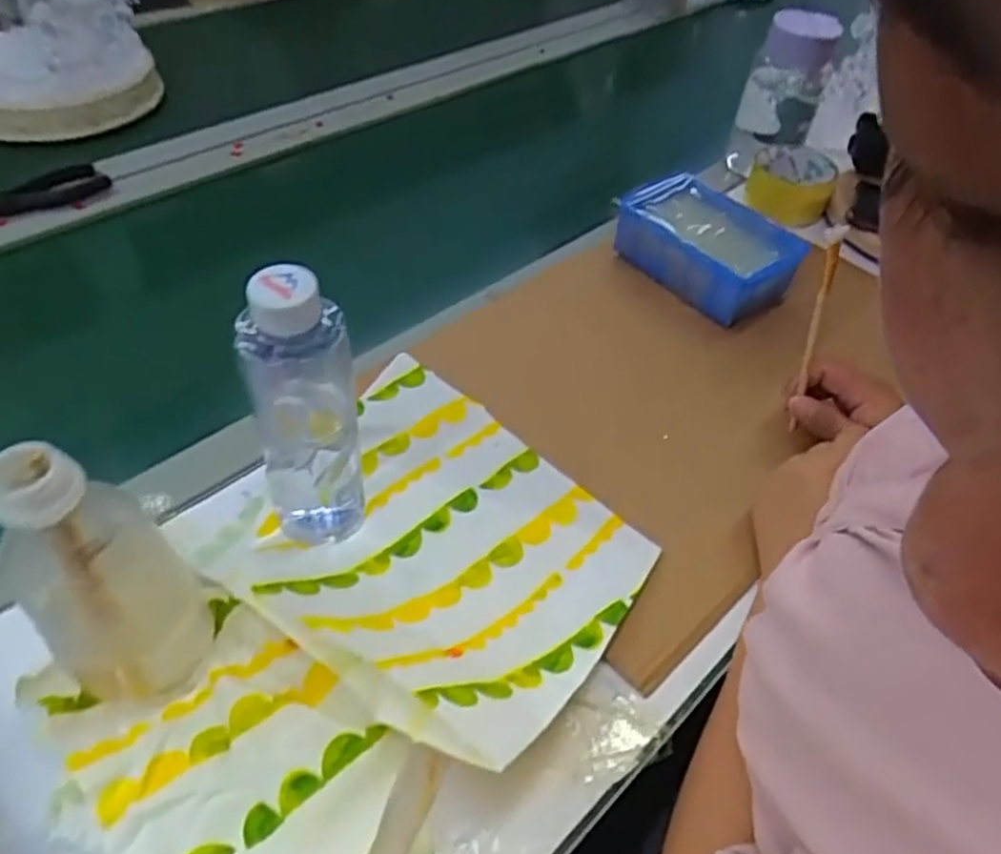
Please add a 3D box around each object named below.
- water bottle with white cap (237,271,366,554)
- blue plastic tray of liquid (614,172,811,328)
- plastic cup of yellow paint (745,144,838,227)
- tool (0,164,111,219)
[{"bbox_3d":[-0.108,-0.010,0.413,0.055,0.174,0.051,-20,52,-22],"label":"water bottle with white cap"},{"bbox_3d":[0.178,-0.157,0.661,0.101,0.053,0.149,-29,56,-28],"label":"blue plastic tray of liquid"},{"bbox_3d":[0.297,-0.249,0.775,0.083,0.051,0.091,19,48,12],"label":"plastic cup of yellow paint"},{"bbox_3d":[-0.431,-0.203,0.670,0.151,0.011,0.049,-32,57,-30],"label":"tool"}]

